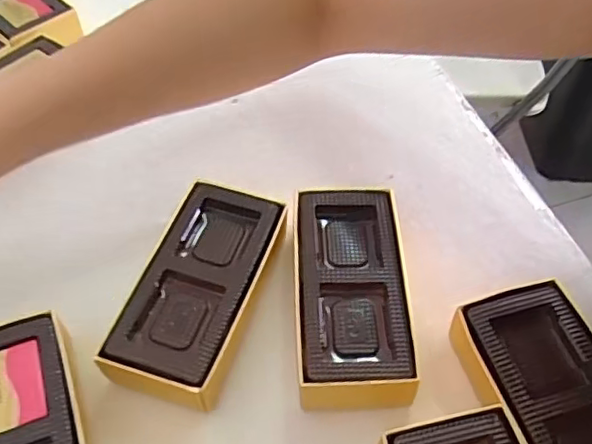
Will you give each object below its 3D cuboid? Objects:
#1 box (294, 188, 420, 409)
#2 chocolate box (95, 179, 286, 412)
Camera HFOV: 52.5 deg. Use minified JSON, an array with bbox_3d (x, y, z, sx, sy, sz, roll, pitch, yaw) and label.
[{"bbox_3d":[0.028,0.041,0.314,0.057,0.034,0.123,-1,53,-1],"label":"box"},{"bbox_3d":[-0.049,0.038,0.313,0.057,0.034,0.119,15,55,11],"label":"chocolate box"}]

